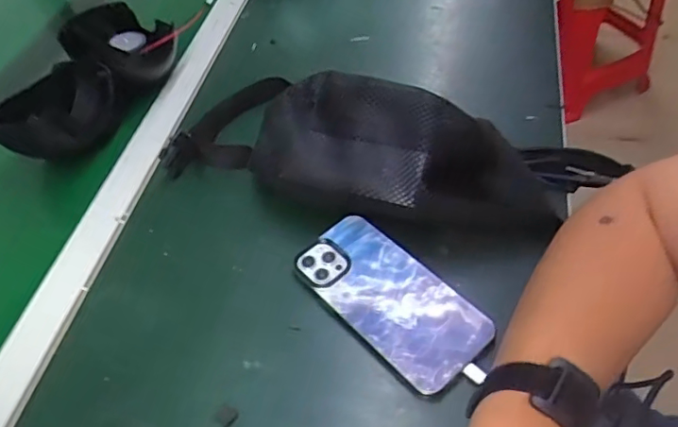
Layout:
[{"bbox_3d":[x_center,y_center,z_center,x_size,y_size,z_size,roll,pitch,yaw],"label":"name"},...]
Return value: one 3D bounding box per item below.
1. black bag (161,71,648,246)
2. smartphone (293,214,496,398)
[{"bbox_3d":[0.043,-0.050,0.479,0.398,0.096,0.124,5,52,9],"label":"black bag"},{"bbox_3d":[0.038,0.067,0.449,0.079,0.017,0.159,-38,57,-23],"label":"smartphone"}]

